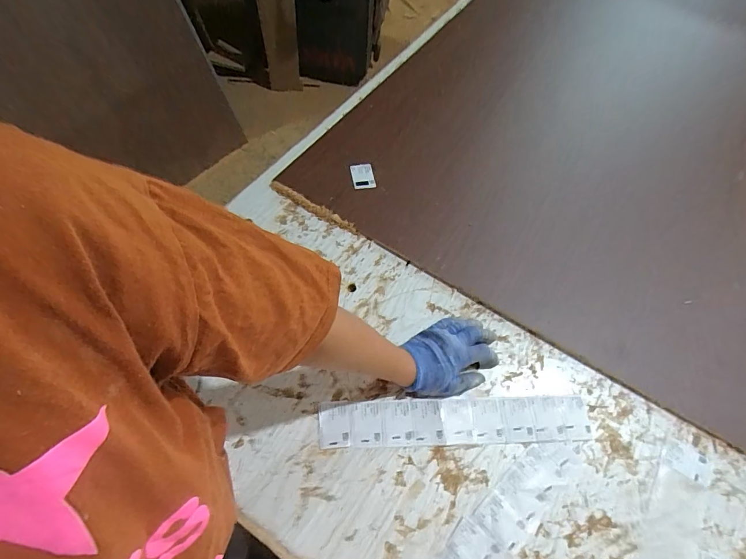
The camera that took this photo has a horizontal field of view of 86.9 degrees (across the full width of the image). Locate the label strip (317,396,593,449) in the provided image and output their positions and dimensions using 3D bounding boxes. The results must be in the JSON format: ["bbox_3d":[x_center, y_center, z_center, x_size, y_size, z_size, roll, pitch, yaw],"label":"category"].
[{"bbox_3d":[0.114,0.197,0.545,0.371,0.005,0.060,0,61,-3],"label":"label strip"}]

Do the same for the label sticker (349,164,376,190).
[{"bbox_3d":[-0.020,-0.203,0.773,0.044,0.009,0.070,-12,54,1],"label":"label sticker"}]

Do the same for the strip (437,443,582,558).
[{"bbox_3d":[0.140,0.314,0.475,0.318,0.004,0.061,-38,70,-22],"label":"strip"}]

